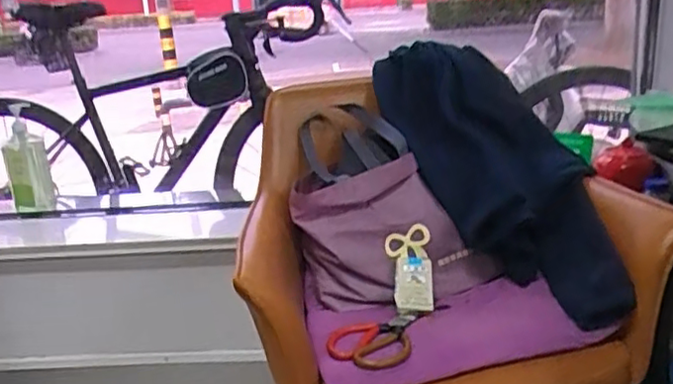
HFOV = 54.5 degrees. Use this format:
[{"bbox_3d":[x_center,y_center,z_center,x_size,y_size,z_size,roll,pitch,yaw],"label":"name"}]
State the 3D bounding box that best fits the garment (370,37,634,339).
[{"bbox_3d":[0.245,-0.036,1.050,0.182,0.148,0.590,-15,58,-31],"label":"garment"}]

